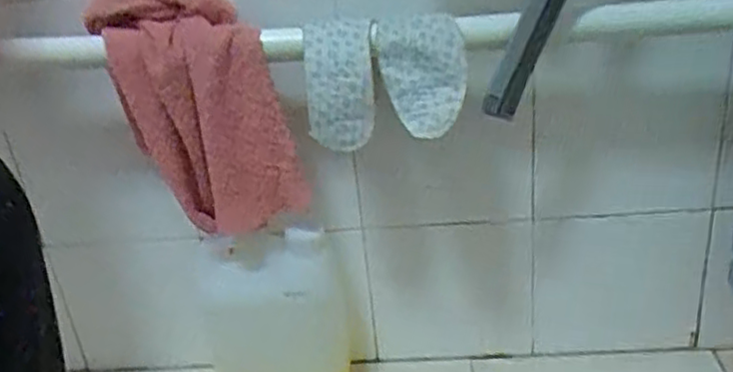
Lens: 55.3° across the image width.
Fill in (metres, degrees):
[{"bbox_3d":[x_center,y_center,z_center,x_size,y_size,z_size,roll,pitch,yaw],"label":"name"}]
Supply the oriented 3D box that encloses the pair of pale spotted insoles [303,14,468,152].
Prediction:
[{"bbox_3d":[0.017,-0.097,0.660,0.153,0.106,0.064,4,28,20],"label":"pair of pale spotted insoles"}]

